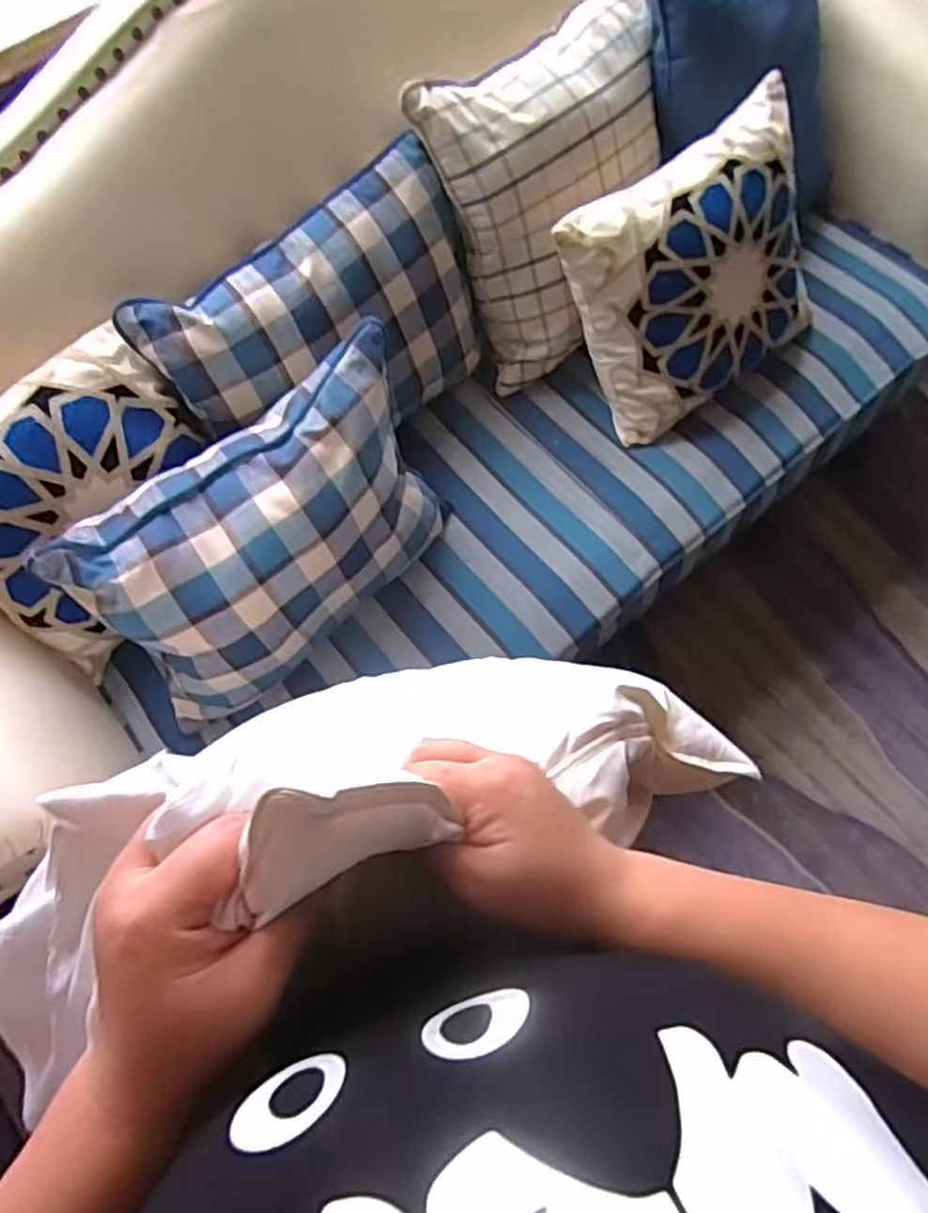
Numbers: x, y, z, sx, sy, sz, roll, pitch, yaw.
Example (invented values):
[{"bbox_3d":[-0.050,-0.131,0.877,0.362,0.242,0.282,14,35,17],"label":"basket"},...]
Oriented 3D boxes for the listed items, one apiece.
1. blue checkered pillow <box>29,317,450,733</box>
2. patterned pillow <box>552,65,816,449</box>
[{"bbox_3d":[-0.259,-0.095,0.980,0.238,0.296,0.497,40,75,14],"label":"blue checkered pillow"},{"bbox_3d":[0.371,-0.515,1.131,0.398,0.371,0.120,-29,35,4],"label":"patterned pillow"}]

